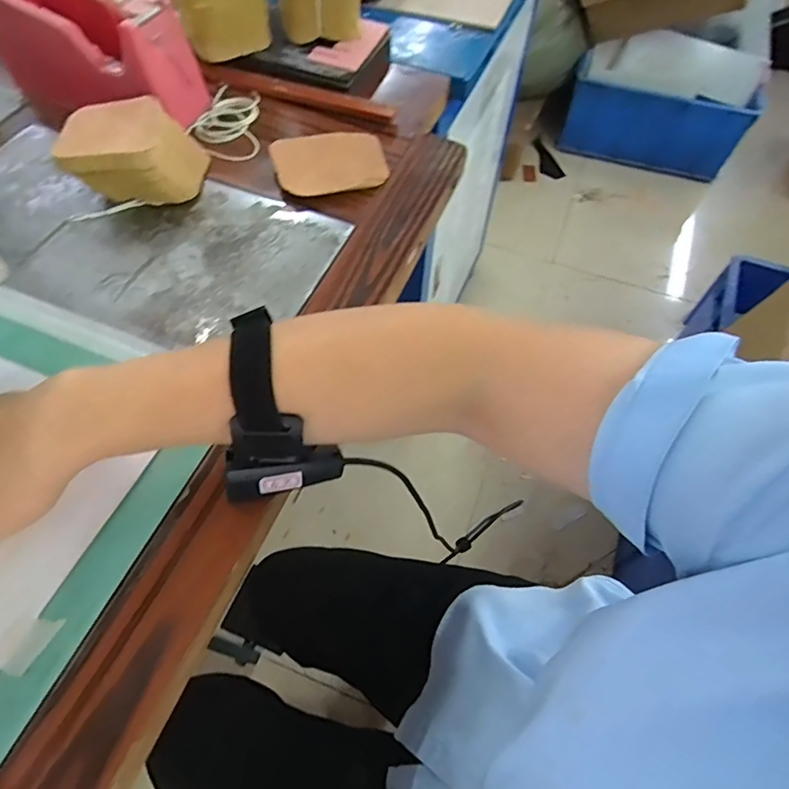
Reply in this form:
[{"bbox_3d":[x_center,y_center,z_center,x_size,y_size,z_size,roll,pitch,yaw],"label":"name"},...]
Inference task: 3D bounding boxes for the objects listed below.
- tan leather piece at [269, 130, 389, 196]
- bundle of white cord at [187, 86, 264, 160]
[{"bbox_3d":[-0.059,-0.219,0.483,0.103,0.015,0.083,-17,62,-11],"label":"tan leather piece"},{"bbox_3d":[-0.169,-0.273,0.516,0.068,0.006,0.113,-4,60,-4],"label":"bundle of white cord"}]

